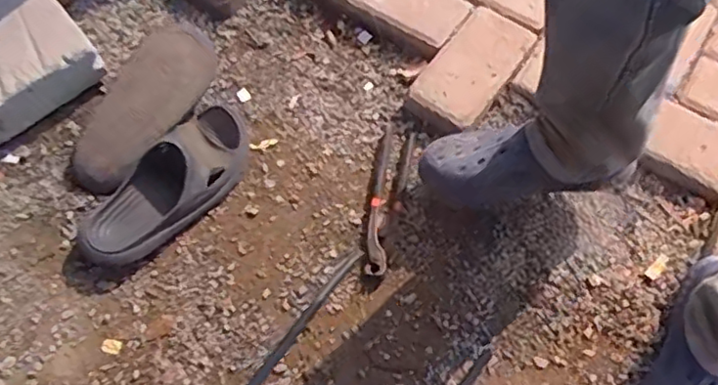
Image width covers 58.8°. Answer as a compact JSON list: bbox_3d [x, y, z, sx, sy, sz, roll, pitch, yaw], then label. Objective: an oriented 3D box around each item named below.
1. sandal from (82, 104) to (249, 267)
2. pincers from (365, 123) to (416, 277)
[{"bbox_3d":[-0.250,-0.015,0.851,0.110,0.069,0.269,36,67,16],"label":"sandal"},{"bbox_3d":[0.039,0.006,0.881,0.044,0.011,0.233,11,62,4],"label":"pincers"}]

